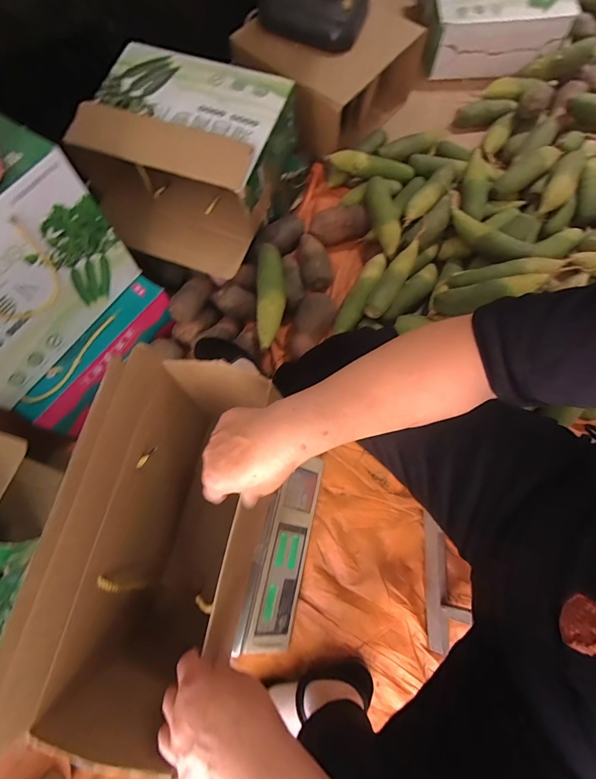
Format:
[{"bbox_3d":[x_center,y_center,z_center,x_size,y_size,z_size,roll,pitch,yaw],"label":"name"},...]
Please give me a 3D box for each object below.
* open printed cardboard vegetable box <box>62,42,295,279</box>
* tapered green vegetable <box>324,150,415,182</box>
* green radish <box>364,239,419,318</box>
[{"bbox_3d":[-0.232,-0.459,0.729,0.371,0.168,0.346,20,74,6],"label":"open printed cardboard vegetable box"},{"bbox_3d":[0.186,-0.566,0.919,0.228,0.044,0.042,3,72,-14],"label":"tapered green vegetable"},{"bbox_3d":[0.207,-0.241,0.784,0.051,0.039,0.203,32,75,10],"label":"green radish"}]

